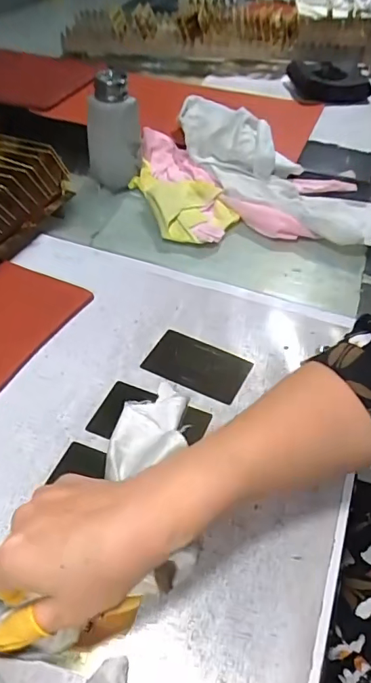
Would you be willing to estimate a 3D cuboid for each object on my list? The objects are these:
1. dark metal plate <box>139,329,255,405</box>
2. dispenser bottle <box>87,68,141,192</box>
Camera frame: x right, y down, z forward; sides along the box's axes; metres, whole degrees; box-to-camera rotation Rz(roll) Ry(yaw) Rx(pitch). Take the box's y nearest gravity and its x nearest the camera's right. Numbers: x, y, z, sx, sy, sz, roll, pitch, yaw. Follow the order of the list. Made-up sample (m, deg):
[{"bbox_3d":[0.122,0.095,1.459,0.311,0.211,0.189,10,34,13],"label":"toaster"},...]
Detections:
[{"bbox_3d":[0.010,0.020,0.419,0.083,0.004,0.054,21,47,15],"label":"dark metal plate"},{"bbox_3d":[-0.085,-0.251,0.591,0.057,0.123,0.049,-20,50,-21],"label":"dispenser bottle"}]

